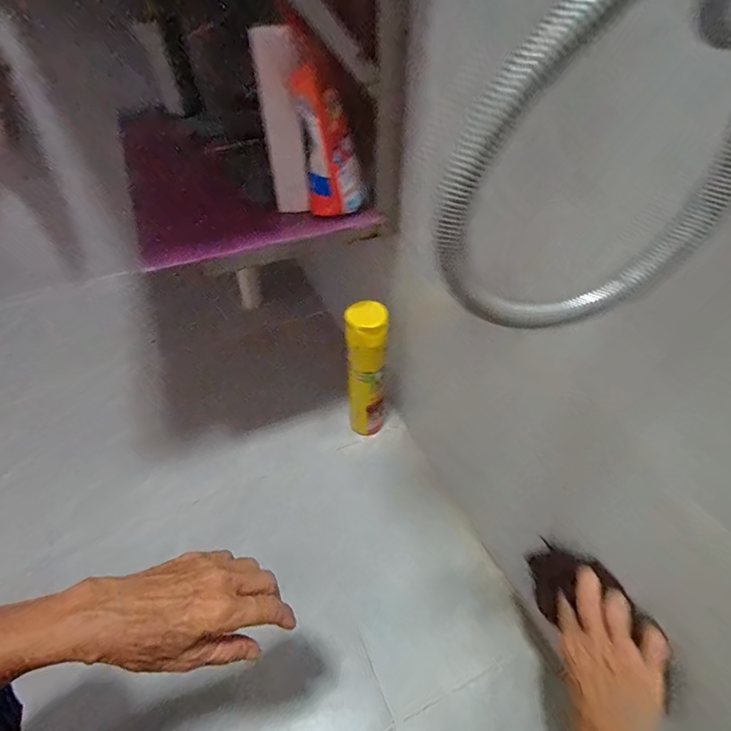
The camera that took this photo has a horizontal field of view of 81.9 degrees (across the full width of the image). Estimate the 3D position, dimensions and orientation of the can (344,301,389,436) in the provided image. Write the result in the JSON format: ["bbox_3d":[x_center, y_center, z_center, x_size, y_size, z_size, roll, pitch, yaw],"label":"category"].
[{"bbox_3d":[0.000,0.015,0.727,0.073,0.275,0.065,2,47,3],"label":"can"}]

